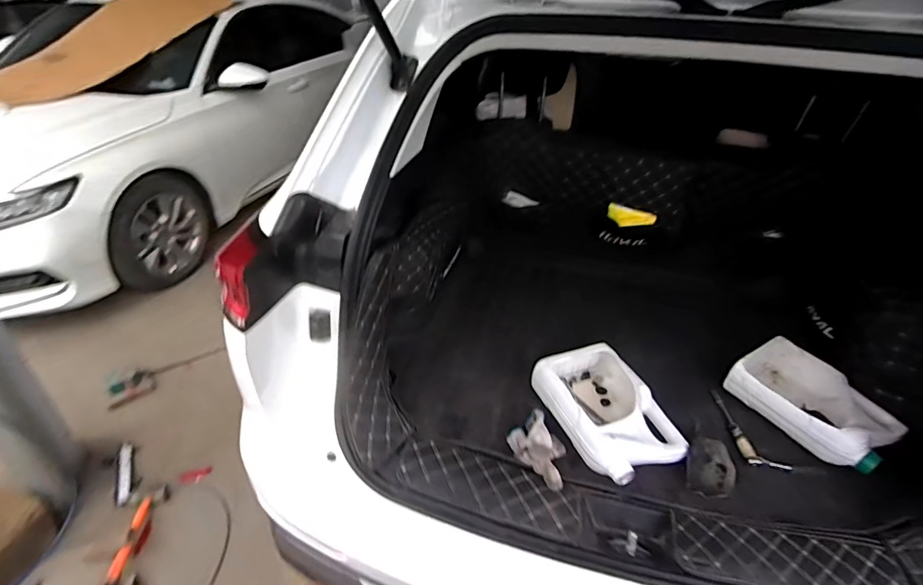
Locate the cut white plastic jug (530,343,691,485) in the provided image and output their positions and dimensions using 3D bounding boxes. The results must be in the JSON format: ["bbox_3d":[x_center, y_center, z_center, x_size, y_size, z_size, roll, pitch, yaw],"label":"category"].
[{"bbox_3d":[0.318,0.259,1.015,0.214,0.113,0.306,-13,37,-23],"label":"cut white plastic jug"}]

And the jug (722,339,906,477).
[{"bbox_3d":[0.797,0.248,1.062,0.230,0.101,0.324,-19,39,-29],"label":"jug"}]

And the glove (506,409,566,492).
[{"bbox_3d":[0.161,0.309,0.927,0.111,0.039,0.159,-14,37,-24],"label":"glove"}]

